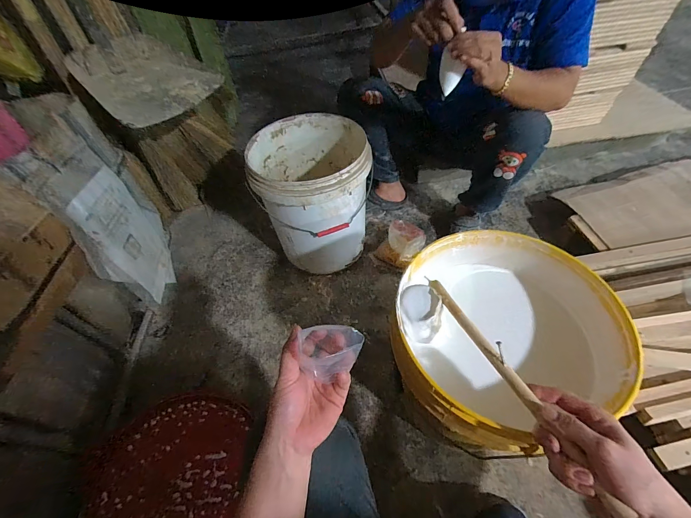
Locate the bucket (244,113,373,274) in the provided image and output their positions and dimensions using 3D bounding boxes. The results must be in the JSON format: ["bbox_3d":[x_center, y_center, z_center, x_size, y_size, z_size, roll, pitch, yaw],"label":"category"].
[{"bbox_3d":[-0.084,-0.166,0.913,0.290,0.364,0.316,-3,51,4],"label":"bucket"}]

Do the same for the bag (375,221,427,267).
[{"bbox_3d":[0.175,-0.039,0.969,0.130,0.077,0.134,29,60,25],"label":"bag"}]

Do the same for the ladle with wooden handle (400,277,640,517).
[{"bbox_3d":[0.184,0.145,0.391,0.076,0.061,0.312,-28,43,-16],"label":"ladle with wooden handle"}]

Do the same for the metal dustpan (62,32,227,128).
[{"bbox_3d":[-0.522,-0.489,0.834,0.278,0.118,0.320,28,59,25],"label":"metal dustpan"}]

